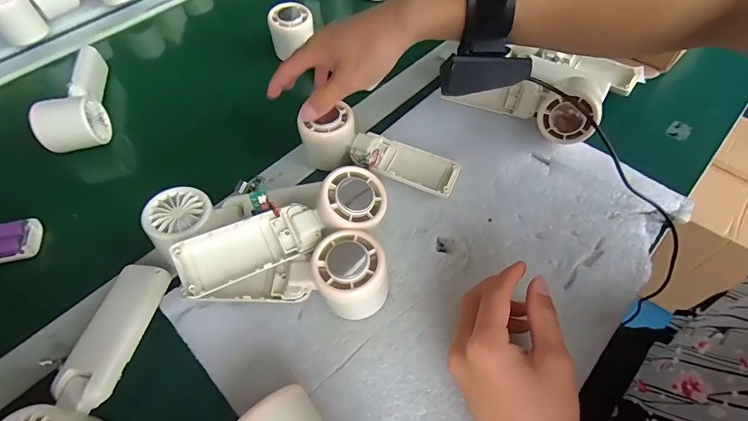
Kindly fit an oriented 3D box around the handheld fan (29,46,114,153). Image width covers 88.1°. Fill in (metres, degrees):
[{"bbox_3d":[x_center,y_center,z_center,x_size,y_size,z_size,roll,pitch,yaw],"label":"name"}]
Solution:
[{"bbox_3d":[-0.360,-0.137,0.462,0.062,0.046,0.159,-21,57,-11],"label":"handheld fan"}]

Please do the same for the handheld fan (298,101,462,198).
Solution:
[{"bbox_3d":[0.004,-0.054,0.394,0.156,0.053,0.056,18,58,2],"label":"handheld fan"}]

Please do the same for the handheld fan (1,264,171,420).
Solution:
[{"bbox_3d":[-0.204,0.115,0.280,0.057,0.053,0.161,0,56,3],"label":"handheld fan"}]

